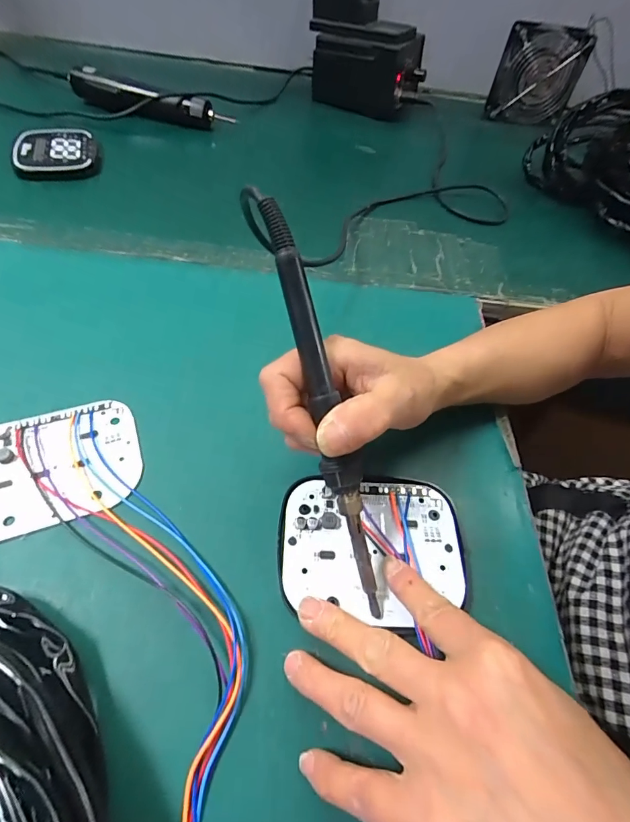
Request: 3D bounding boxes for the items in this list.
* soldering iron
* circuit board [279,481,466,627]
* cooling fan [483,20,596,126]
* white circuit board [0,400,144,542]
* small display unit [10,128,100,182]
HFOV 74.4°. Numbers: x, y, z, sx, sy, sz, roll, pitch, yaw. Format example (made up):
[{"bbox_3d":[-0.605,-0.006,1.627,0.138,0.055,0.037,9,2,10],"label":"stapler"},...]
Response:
[{"bbox_3d":[0.007,0.005,0.209,0.018,0.017,0.213,-16,96,-16],"label":"soldering iron"},{"bbox_3d":[0.034,0.079,0.245,0.103,0.006,0.080,4,54,-2],"label":"circuit board"},{"bbox_3d":[0.345,-0.522,0.647,0.118,0.114,0.040,-2,55,-7],"label":"cooling fan"},{"bbox_3d":[-0.167,0.034,0.262,0.102,0.004,0.082,-16,58,-16],"label":"white circuit board"},{"bbox_3d":[-0.302,-0.304,0.485,0.089,0.012,0.107,-15,58,-16],"label":"small display unit"}]

